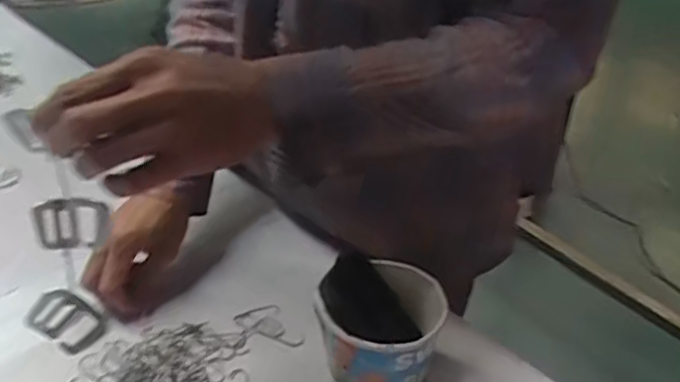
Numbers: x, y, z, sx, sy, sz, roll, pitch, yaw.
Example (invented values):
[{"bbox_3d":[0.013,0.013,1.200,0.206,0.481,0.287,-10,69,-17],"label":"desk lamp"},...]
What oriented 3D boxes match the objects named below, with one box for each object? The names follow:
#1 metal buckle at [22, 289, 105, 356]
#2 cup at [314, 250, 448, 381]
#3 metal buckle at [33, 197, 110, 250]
[{"bbox_3d":[-0.171,0.082,0.399,0.043,0.035,0.008,38,8,-21],"label":"metal buckle"},{"bbox_3d":[0.030,0.108,0.489,0.090,0.091,0.084,1,35,-1],"label":"cup"},{"bbox_3d":[-0.162,0.020,0.384,0.043,0.033,0.008,-4,35,-8],"label":"metal buckle"}]

